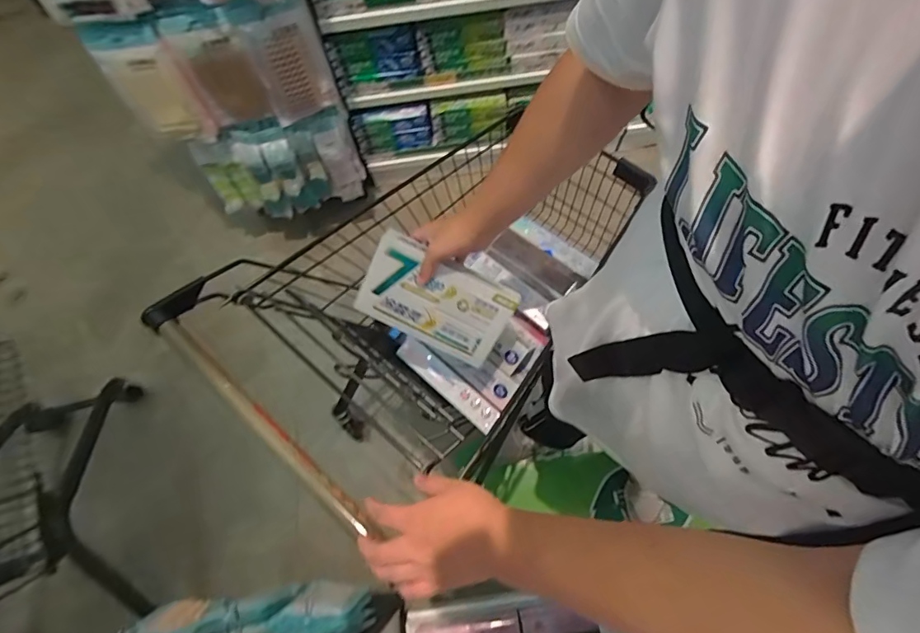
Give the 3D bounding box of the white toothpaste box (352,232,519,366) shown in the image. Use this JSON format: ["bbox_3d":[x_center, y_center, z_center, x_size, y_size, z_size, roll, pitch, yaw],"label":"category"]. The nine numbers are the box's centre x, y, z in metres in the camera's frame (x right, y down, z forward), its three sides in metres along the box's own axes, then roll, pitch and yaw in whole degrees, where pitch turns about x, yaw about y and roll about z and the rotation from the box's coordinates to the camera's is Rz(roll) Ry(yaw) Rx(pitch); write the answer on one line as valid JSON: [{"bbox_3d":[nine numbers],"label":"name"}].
[{"bbox_3d":[-0.038,-0.021,0.700,0.217,0.023,0.140,26,115,-4],"label":"white toothpaste box"}]

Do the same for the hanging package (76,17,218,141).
[{"bbox_3d":[-0.695,-0.521,1.045,0.159,0.276,0.054,-17,69,-4],"label":"hanging package"}]

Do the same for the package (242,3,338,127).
[{"bbox_3d":[-0.389,-0.582,1.081,0.162,0.251,0.027,-31,71,-9],"label":"package"}]

